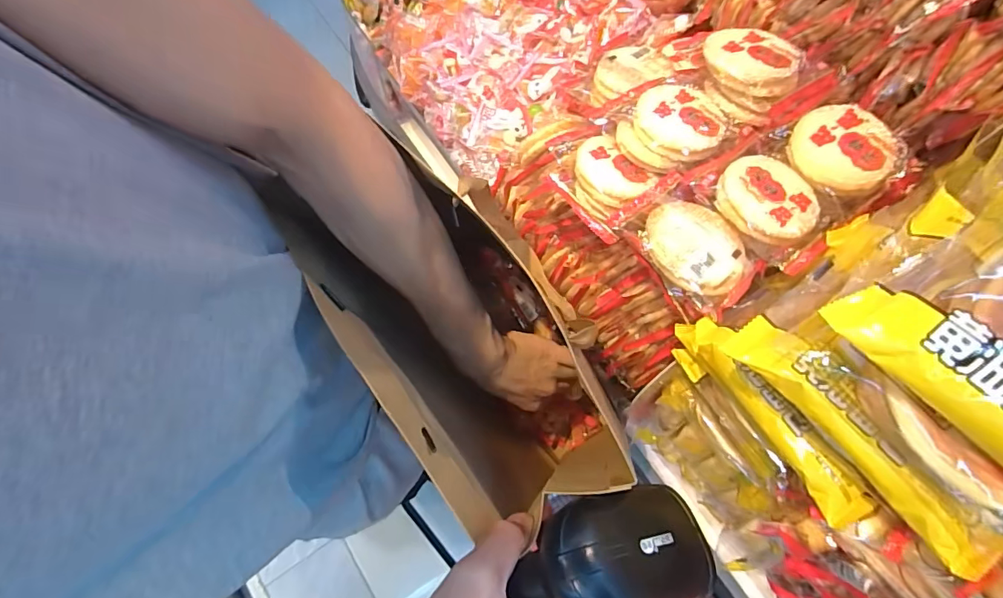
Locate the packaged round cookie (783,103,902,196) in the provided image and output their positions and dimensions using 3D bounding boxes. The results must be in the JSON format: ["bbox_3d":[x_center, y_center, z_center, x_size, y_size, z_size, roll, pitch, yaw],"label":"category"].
[{"bbox_3d":[0.261,-0.115,0.355,0.070,0.014,0.068,-1,74,2],"label":"packaged round cookie"}]

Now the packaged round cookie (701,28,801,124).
[{"bbox_3d":[0.202,-0.190,0.385,0.072,0.027,0.071,-1,74,2],"label":"packaged round cookie"}]

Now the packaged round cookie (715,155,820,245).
[{"bbox_3d":[0.197,-0.076,0.341,0.069,0.013,0.069,-1,74,2],"label":"packaged round cookie"}]

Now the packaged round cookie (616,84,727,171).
[{"bbox_3d":[0.143,-0.141,0.385,0.074,0.026,0.068,-1,74,2],"label":"packaged round cookie"}]

